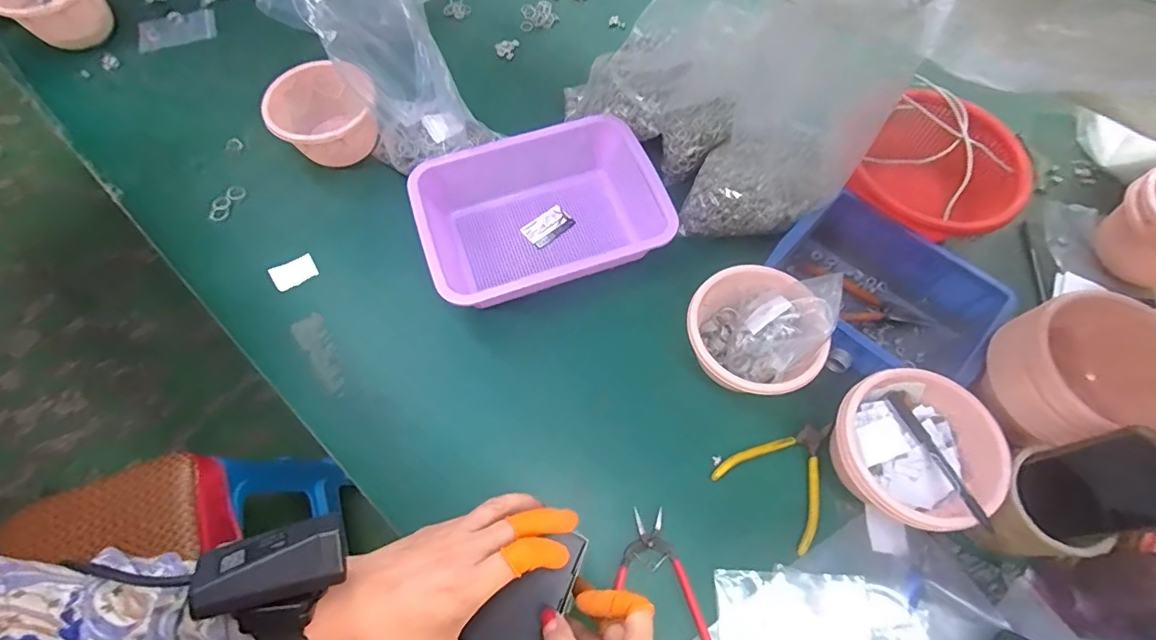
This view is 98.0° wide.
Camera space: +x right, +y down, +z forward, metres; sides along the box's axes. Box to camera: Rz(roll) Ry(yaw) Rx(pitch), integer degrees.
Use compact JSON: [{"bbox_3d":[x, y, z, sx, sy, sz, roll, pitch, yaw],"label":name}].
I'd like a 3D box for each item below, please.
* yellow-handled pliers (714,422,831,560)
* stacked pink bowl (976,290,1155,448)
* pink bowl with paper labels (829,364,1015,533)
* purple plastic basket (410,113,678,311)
[{"bbox_3d":[0.241,0.168,0.574,0.119,0.007,0.137,39,71,15],"label":"yellow-handled pliers"},{"bbox_3d":[0.508,0.061,0.513,0.124,0.116,0.121,0,66,0],"label":"stacked pink bowl"},{"bbox_3d":[0.344,0.132,0.532,0.142,0.092,0.148,0,66,0],"label":"pink bowl with paper labels"},{"bbox_3d":[-0.048,-0.139,0.661,0.300,0.076,0.224,-18,67,-8],"label":"purple plastic basket"}]

